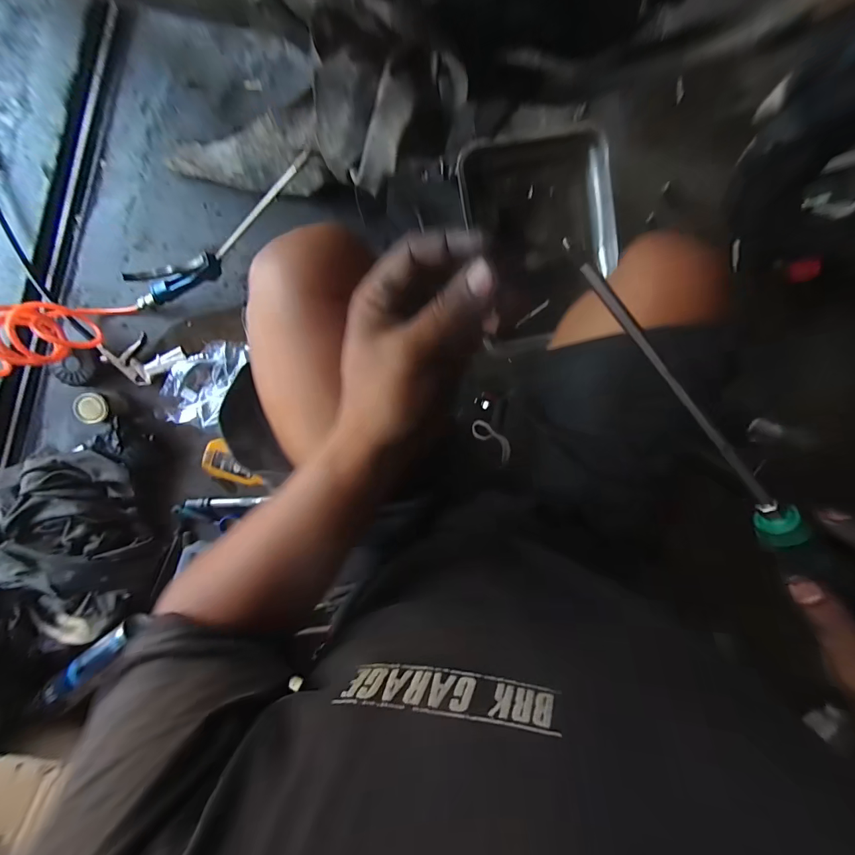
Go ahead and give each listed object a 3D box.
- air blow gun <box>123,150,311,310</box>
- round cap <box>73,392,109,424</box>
[{"bbox_3d":[-0.298,-0.236,0.494,0.408,0.083,0.023,-15,98,31],"label":"air blow gun"},{"bbox_3d":[-0.528,-0.031,0.586,0.046,0.020,0.046,-4,95,-41],"label":"round cap"}]

